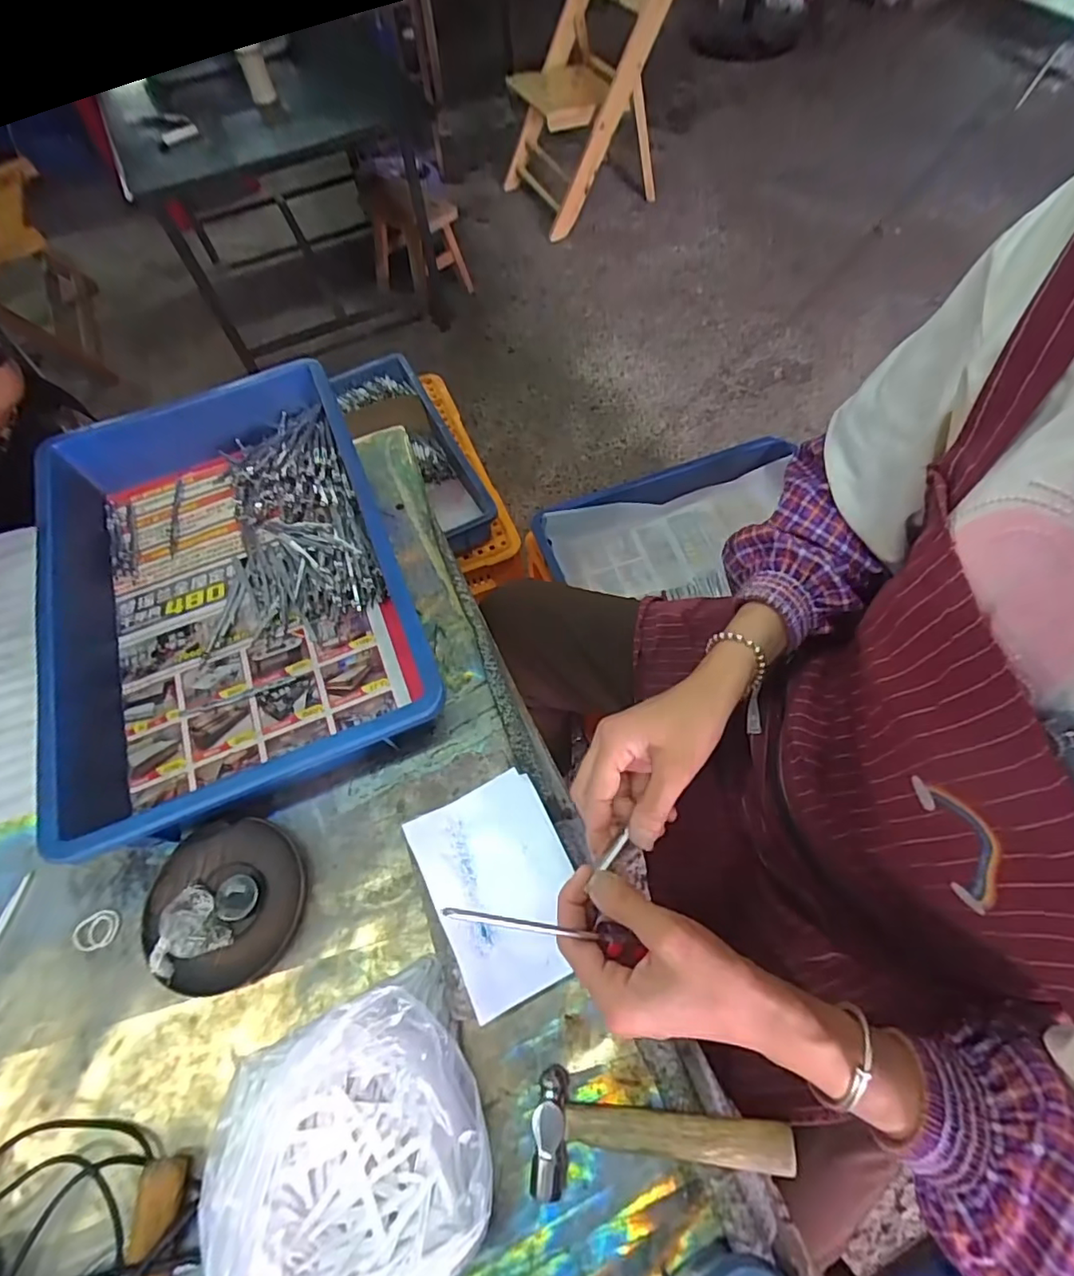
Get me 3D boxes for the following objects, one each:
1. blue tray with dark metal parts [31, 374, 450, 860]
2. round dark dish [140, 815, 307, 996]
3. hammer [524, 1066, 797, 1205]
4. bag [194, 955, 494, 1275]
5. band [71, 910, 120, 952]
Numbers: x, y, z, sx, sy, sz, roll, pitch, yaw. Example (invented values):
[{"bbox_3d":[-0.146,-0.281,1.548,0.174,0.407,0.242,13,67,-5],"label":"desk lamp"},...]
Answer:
[{"bbox_3d":[-0.282,-0.055,0.521,0.290,0.074,0.428,-22,63,-8],"label":"blue tray with dark metal parts"},{"bbox_3d":[-0.235,0.197,0.426,0.113,0.016,0.113,-1,62,3],"label":"round dark dish"},{"bbox_3d":[0.074,0.308,0.345,0.153,0.021,0.061,1,62,4],"label":"hammer"},{"bbox_3d":[-0.100,0.288,0.322,0.133,0.095,0.136,-27,64,-11],"label":"bag"},{"bbox_3d":[-0.333,0.221,0.426,0.032,0.004,0.026,-2,62,2],"label":"band"}]

